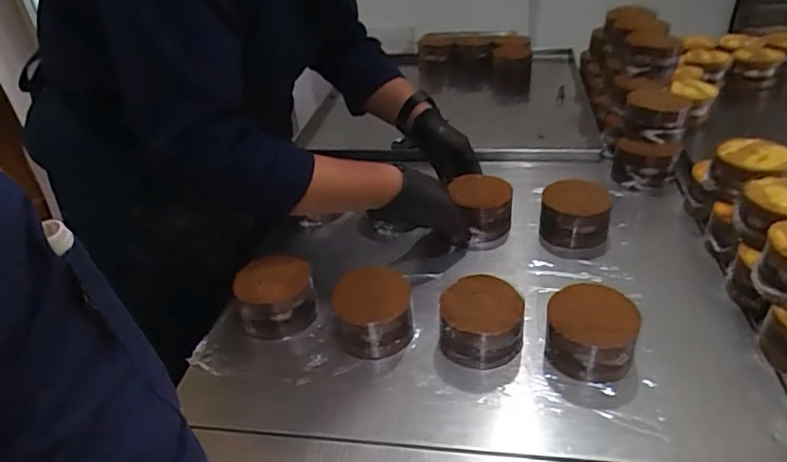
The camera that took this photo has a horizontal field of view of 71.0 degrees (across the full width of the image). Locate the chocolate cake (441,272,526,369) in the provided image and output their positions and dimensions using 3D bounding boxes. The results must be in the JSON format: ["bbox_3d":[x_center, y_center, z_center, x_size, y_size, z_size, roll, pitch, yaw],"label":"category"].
[{"bbox_3d":[0.108,0.109,0.671,0.095,0.069,0.092,4,36,13],"label":"chocolate cake"}]

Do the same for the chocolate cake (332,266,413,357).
[{"bbox_3d":[-0.028,0.101,0.687,0.096,0.075,0.092,-11,35,-7],"label":"chocolate cake"}]

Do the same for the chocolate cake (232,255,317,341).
[{"bbox_3d":[-0.155,0.085,0.730,0.099,0.070,0.096,-11,35,-8],"label":"chocolate cake"}]

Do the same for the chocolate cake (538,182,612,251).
[{"bbox_3d":[0.276,-0.027,0.841,0.097,0.078,0.101,7,37,17],"label":"chocolate cake"}]

